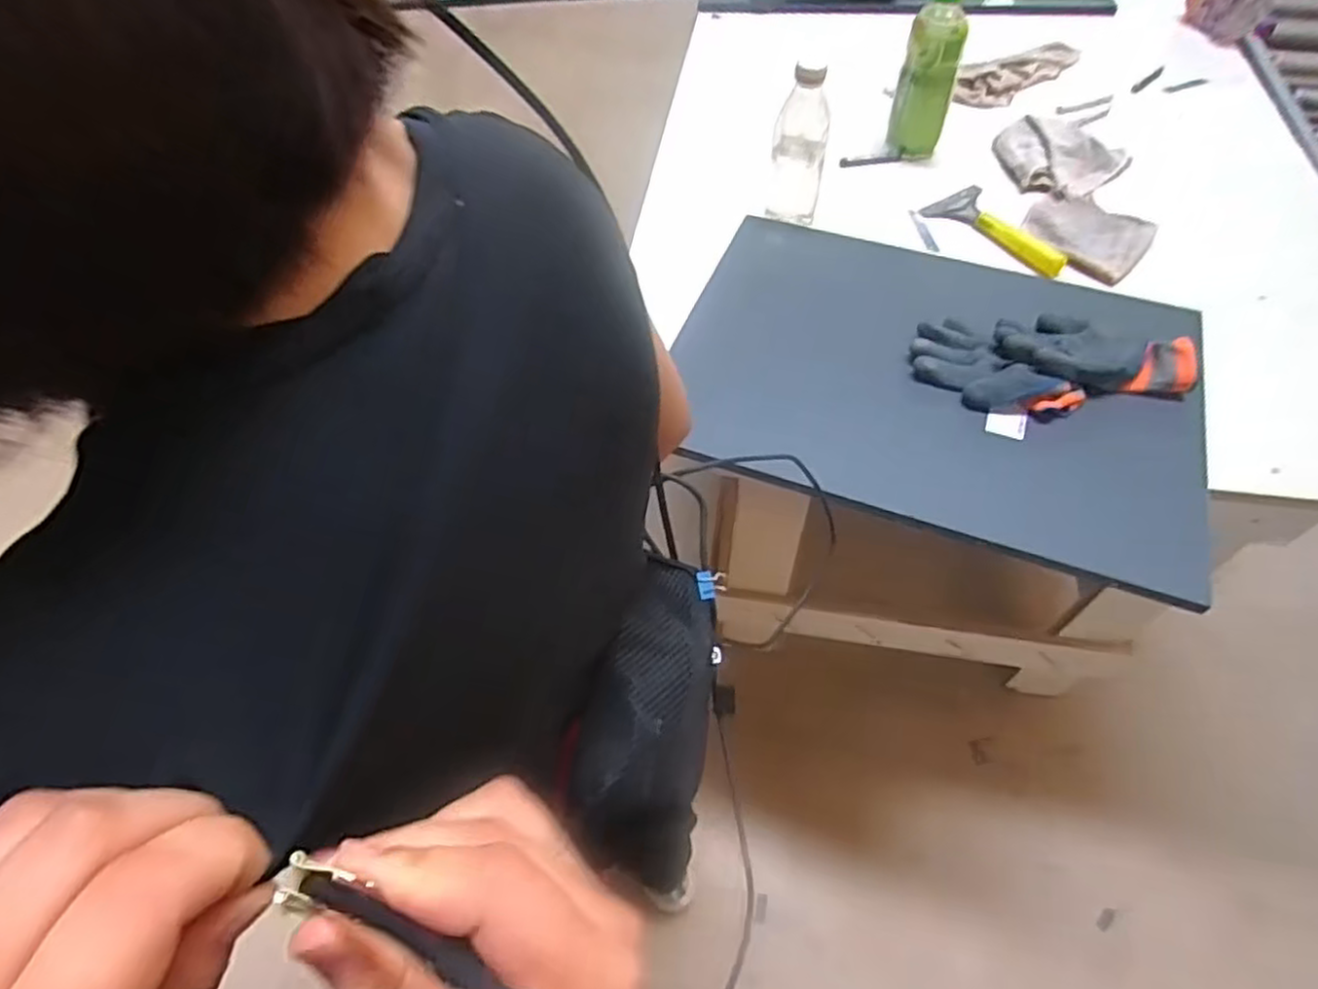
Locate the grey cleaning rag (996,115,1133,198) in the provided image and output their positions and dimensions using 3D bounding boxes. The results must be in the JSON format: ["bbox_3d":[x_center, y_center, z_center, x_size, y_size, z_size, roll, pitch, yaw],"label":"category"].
[{"bbox_3d":[0.621,-0.536,1.132,0.185,0.045,0.174,-36,62,-21],"label":"grey cleaning rag"}]

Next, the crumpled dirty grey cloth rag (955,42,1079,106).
[{"bbox_3d":[0.654,-0.770,1.304,0.266,0.027,0.095,-32,60,-19],"label":"crumpled dirty grey cloth rag"}]

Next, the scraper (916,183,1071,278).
[{"bbox_3d":[0.484,-0.381,1.034,0.096,0.022,0.206,-21,57,-12],"label":"scraper"}]

